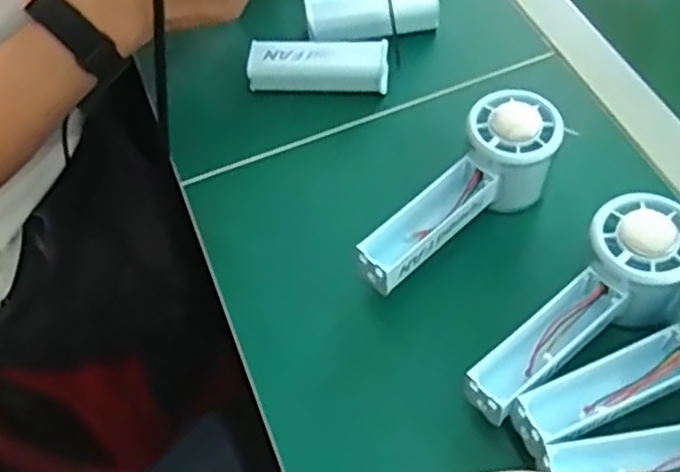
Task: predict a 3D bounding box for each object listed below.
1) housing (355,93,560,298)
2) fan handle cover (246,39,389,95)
[{"bbox_3d":[0.077,-0.023,0.435,0.053,0.050,0.147,33,65,22],"label":"housing"},{"bbox_3d":[-0.016,-0.128,0.532,0.102,0.019,0.035,4,57,6],"label":"fan handle cover"}]

